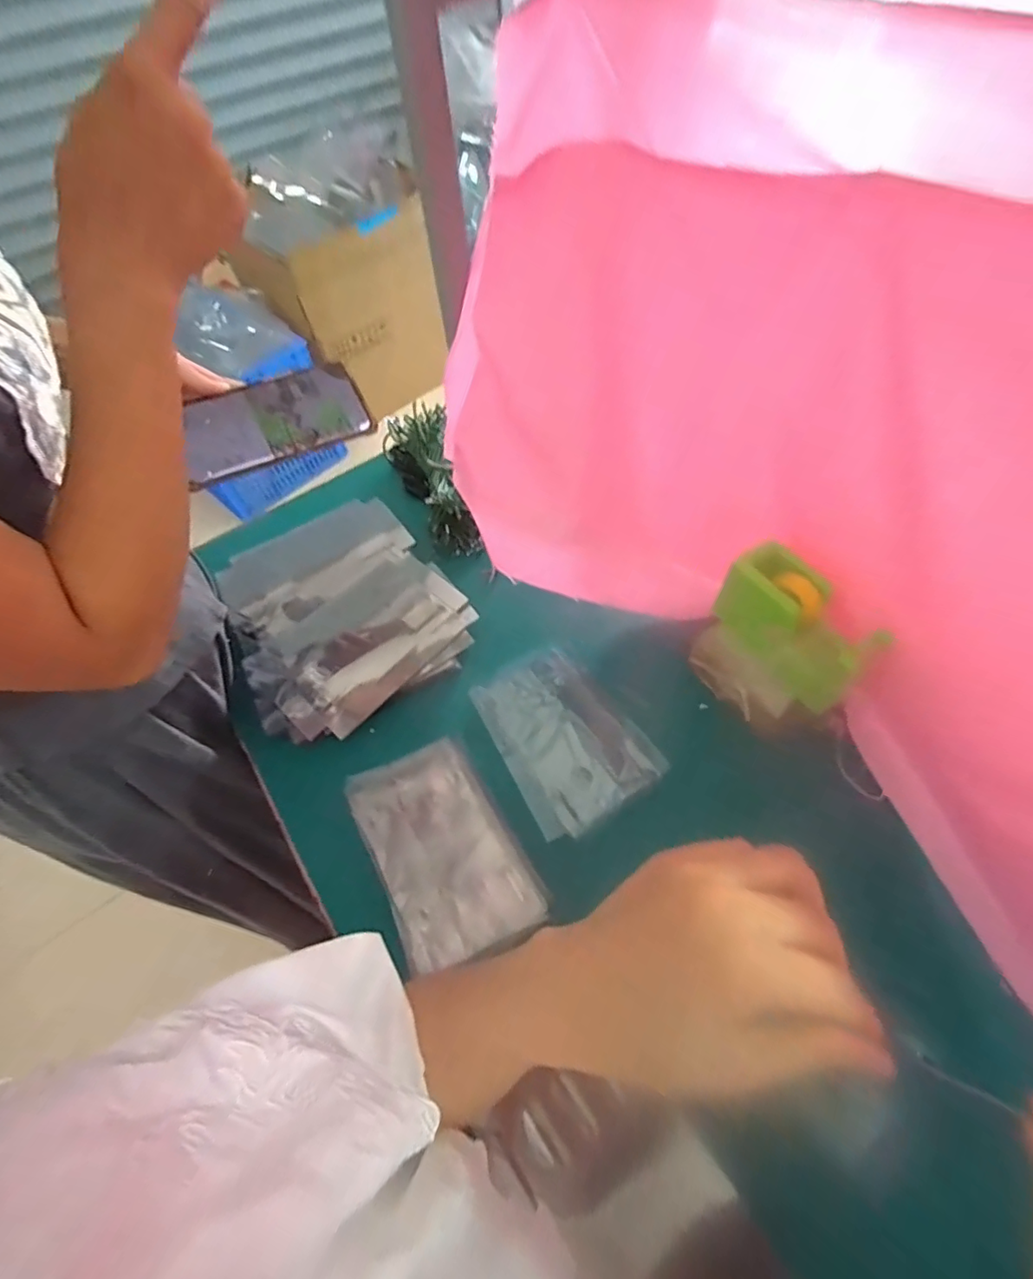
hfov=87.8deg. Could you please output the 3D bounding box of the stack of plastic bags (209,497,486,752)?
[{"bbox_3d":[-0.200,-0.046,0.585,0.223,0.028,0.289,-31,60,-16],"label":"stack of plastic bags"}]

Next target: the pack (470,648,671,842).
[{"bbox_3d":[0.046,0.090,0.507,0.125,0.012,0.161,-28,59,-14],"label":"pack"}]

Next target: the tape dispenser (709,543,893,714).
[{"bbox_3d":[0.228,-0.009,0.443,0.060,0.073,0.127,-36,61,-18],"label":"tape dispenser"}]

